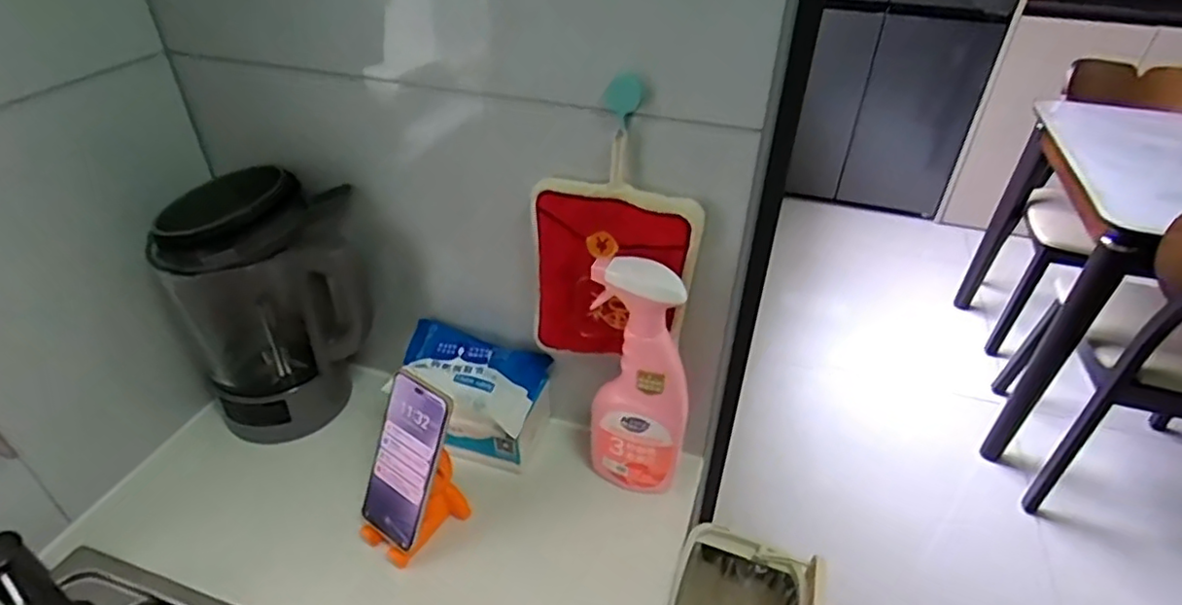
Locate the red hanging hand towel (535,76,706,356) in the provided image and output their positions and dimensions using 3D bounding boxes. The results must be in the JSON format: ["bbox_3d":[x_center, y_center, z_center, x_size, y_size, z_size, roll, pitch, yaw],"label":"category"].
[{"bbox_3d":[0.019,-0.054,0.582,0.155,0.263,0.038,11,38,13],"label":"red hanging hand towel"}]

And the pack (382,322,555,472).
[{"bbox_3d":[-0.134,0.104,0.721,0.160,0.116,0.105,10,38,11],"label":"pack"}]

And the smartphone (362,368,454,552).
[{"bbox_3d":[-0.179,0.150,0.614,0.076,0.164,0.010,21,11,24],"label":"smartphone"}]

